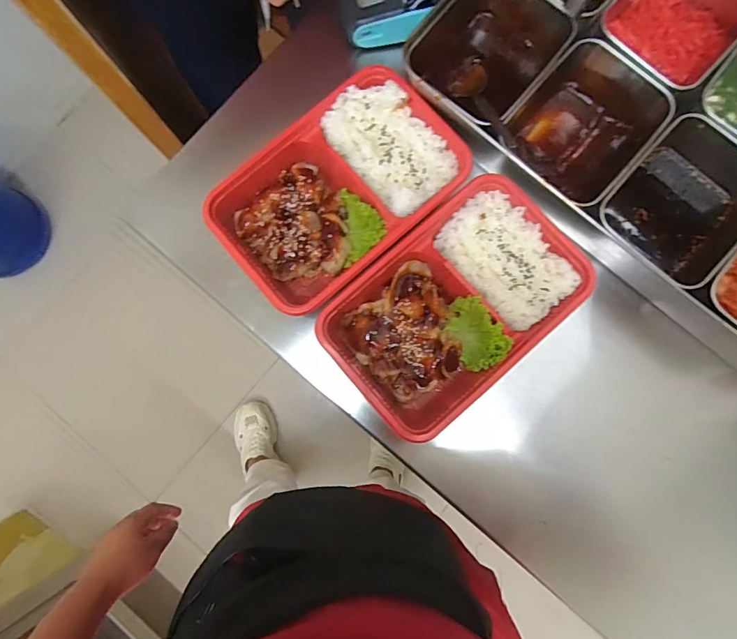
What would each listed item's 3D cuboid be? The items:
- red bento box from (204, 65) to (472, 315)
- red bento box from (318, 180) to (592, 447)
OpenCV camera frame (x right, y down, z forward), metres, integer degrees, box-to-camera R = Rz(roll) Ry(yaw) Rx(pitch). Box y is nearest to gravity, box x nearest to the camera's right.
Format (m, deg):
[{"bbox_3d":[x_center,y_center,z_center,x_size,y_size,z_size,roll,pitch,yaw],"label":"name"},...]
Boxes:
[{"bbox_3d":[-0.028,-0.115,0.396,0.218,0.047,0.144,-42,87,-9],"label":"red bento box"},{"bbox_3d":[0.073,-0.012,0.384,0.219,0.053,0.140,-41,87,-9],"label":"red bento box"}]

